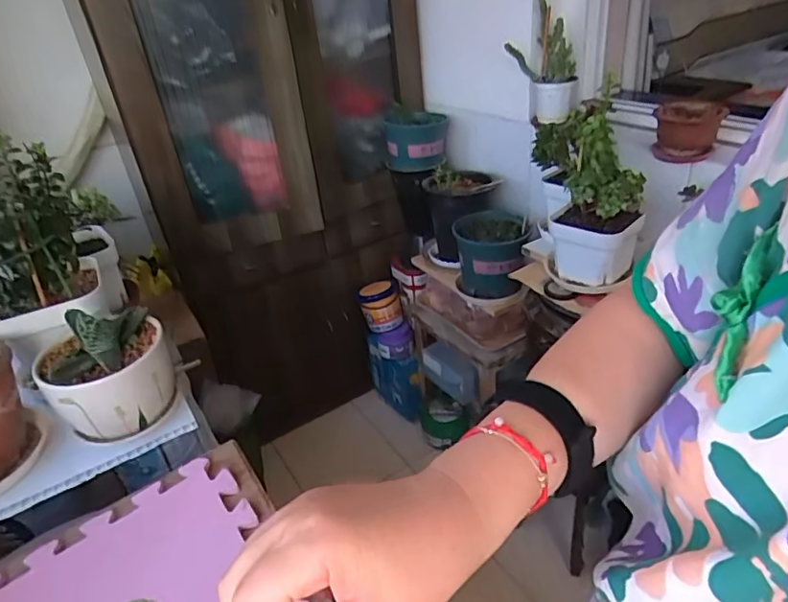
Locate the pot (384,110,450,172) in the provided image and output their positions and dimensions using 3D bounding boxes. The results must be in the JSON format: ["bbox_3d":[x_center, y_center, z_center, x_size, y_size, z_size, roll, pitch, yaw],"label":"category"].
[{"bbox_3d":[0.068,-0.478,1.610,0.183,0.142,0.193,-5,32,3],"label":"pot"}]

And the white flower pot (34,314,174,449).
[{"bbox_3d":[-0.340,0.096,0.661,0.135,0.103,0.127,-5,32,3],"label":"white flower pot"}]

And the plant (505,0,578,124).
[{"bbox_3d":[0.360,-0.562,1.286,0.132,0.252,0.132,15,38,30],"label":"plant"}]

